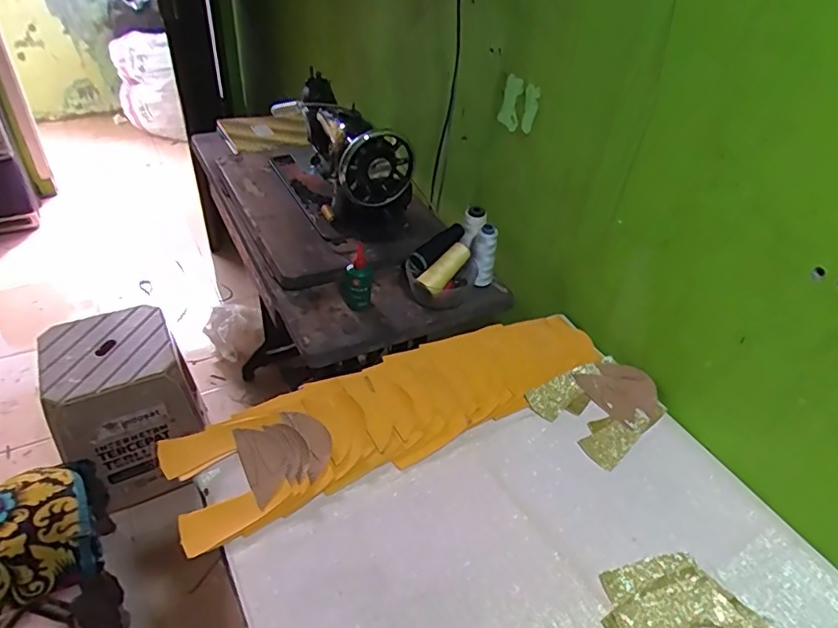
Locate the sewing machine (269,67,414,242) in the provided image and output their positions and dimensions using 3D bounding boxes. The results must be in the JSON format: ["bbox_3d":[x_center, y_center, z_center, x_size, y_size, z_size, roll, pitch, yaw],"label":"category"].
[{"bbox_3d":[-0.179,-0.322,1.099,0.163,0.201,0.412,-21,47,-28],"label":"sewing machine"}]

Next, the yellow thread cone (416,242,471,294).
[{"bbox_3d":[0.046,-0.079,0.930,0.034,0.037,0.108,30,62,30],"label":"yellow thread cone"}]

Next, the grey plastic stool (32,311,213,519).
[{"bbox_3d":[-0.706,0.233,1.375,0.299,0.394,0.305,-17,45,-25],"label":"grey plastic stool"}]

